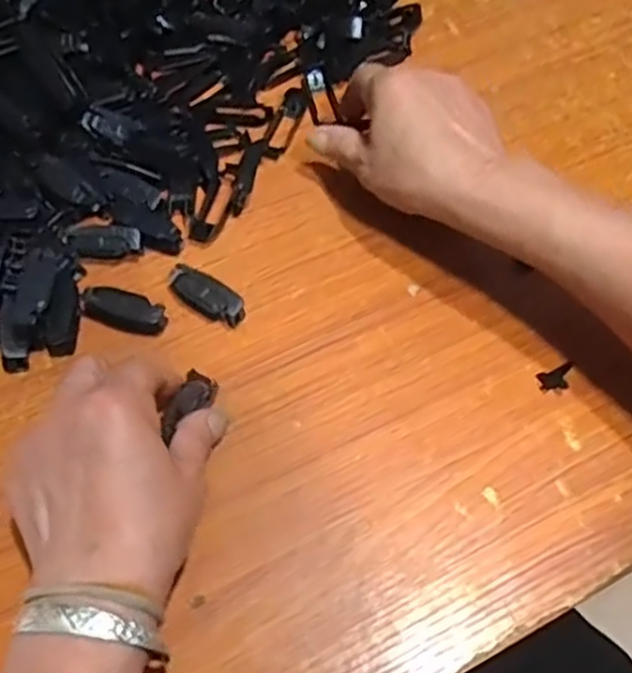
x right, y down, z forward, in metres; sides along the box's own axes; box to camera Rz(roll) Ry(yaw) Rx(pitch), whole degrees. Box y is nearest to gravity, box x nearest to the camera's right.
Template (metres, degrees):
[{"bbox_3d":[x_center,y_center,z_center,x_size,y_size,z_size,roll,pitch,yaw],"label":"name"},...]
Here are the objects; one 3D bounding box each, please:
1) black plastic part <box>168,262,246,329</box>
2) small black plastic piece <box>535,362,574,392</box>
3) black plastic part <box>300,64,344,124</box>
[{"bbox_3d":[-0.064,-0.024,0.425,0.049,0.018,0.018,29,65,13],"label":"black plastic part"},{"bbox_3d":[0.137,0.023,0.406,0.022,0.009,0.014,-17,64,-10],"label":"small black plastic piece"},{"bbox_3d":[0.002,-0.170,0.504,0.020,0.007,0.042,-16,84,-10],"label":"black plastic part"}]

